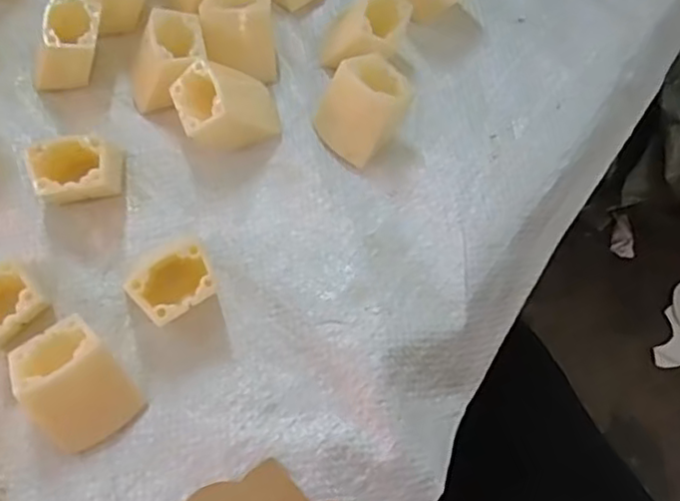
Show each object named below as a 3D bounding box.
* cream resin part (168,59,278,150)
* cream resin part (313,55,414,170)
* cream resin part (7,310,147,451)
[{"bbox_3d":[-0.055,-0.070,0.320,0.047,0.033,0.040,-15,67,-8],"label":"cream resin part"},{"bbox_3d":[0.013,-0.071,0.323,0.037,0.032,0.044,39,70,15],"label":"cream resin part"},{"bbox_3d":[-0.107,0.052,0.263,0.034,0.036,0.042,-36,71,-16],"label":"cream resin part"}]

